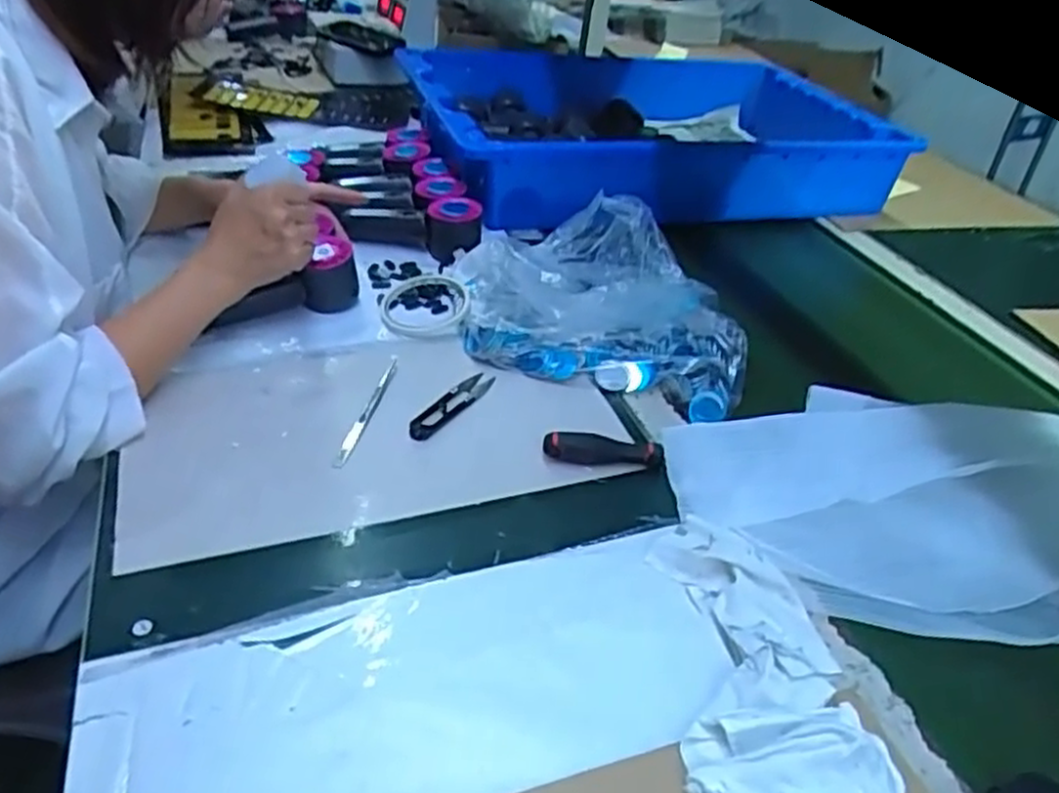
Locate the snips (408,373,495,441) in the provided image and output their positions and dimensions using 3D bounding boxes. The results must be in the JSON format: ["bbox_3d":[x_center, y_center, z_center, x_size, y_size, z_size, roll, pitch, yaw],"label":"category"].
[{"bbox_3d":[-0.064,0.003,0.644,0.023,0.013,0.105,21,40,21],"label":"snips"}]

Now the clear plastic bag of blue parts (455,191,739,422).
[{"bbox_3d":[0.058,-0.094,0.722,0.298,0.086,0.191,21,40,20],"label":"clear plastic bag of blue parts"}]

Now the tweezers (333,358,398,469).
[{"bbox_3d":[-0.127,0.009,0.627,0.012,0.007,0.128,11,37,8],"label":"tweezers"}]

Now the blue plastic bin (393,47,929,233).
[{"bbox_3d":[0.170,-0.402,1.126,0.660,0.106,0.457,-8,39,-17],"label":"blue plastic bin"}]

